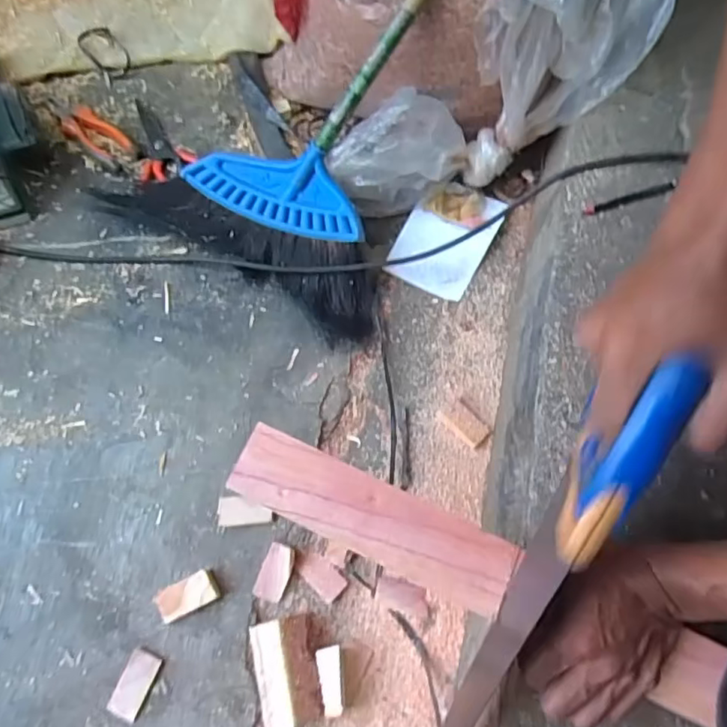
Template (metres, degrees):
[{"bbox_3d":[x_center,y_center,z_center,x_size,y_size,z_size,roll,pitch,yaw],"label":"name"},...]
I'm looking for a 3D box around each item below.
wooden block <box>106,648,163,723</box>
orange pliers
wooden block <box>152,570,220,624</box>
[{"bbox_3d":[-0.220,0.307,0.543,0.031,0.006,0.059,22,71,7],"label":"wooden block"},{"bbox_3d":[-0.356,-0.306,0.739,0.146,0.017,0.051,36,73,12],"label":"orange pliers"},{"bbox_3d":[-0.176,0.231,0.564,0.061,0.018,0.032,-23,71,-9],"label":"wooden block"}]

